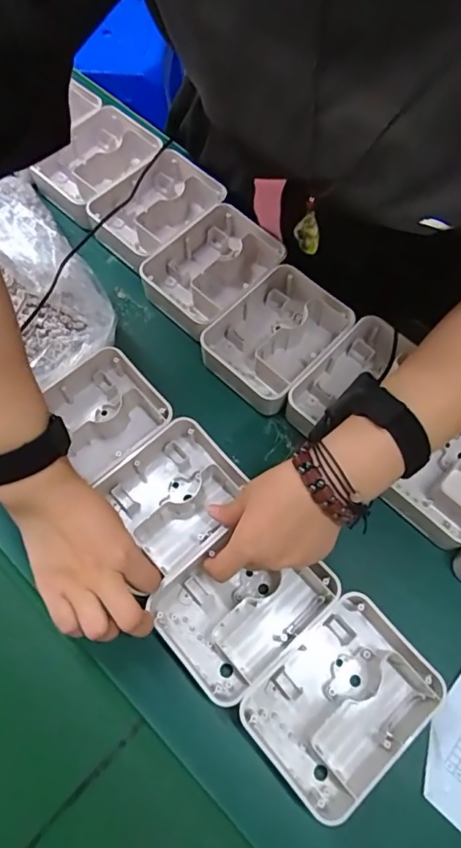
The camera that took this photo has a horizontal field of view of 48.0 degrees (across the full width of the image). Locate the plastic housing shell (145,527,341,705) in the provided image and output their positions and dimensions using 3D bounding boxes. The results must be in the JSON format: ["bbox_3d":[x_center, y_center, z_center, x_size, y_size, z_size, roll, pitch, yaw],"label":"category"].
[{"bbox_3d":[0.010,0.142,0.414,0.127,0.047,0.099,-40,73,-12],"label":"plastic housing shell"}]

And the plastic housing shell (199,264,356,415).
[{"bbox_3d":[0.044,-0.083,0.511,0.098,0.045,0.128,40,73,14],"label":"plastic housing shell"}]

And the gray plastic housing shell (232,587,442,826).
[{"bbox_3d":[0.080,0.208,0.390,0.138,0.039,0.102,-42,74,-15],"label":"gray plastic housing shell"}]

